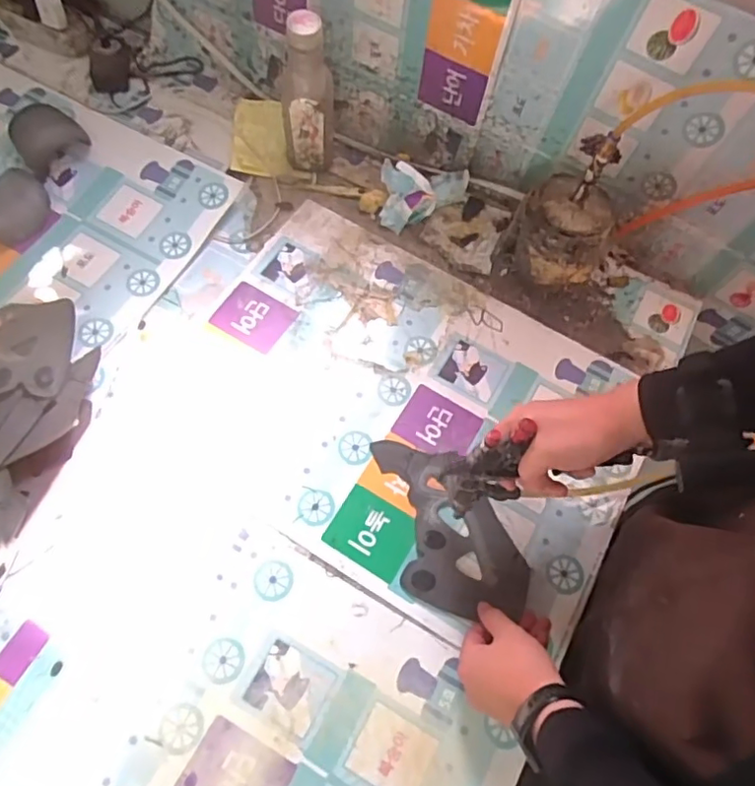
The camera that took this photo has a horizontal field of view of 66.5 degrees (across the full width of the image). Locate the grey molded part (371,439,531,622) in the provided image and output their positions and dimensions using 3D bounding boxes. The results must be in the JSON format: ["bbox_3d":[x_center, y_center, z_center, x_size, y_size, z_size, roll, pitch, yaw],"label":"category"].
[{"bbox_3d":[0.068,0.139,0.614,0.121,0.015,0.214,-24,69,-14],"label":"grey molded part"}]

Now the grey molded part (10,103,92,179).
[{"bbox_3d":[-0.446,-0.347,0.775,0.084,0.032,0.111,-34,72,-17],"label":"grey molded part"}]

